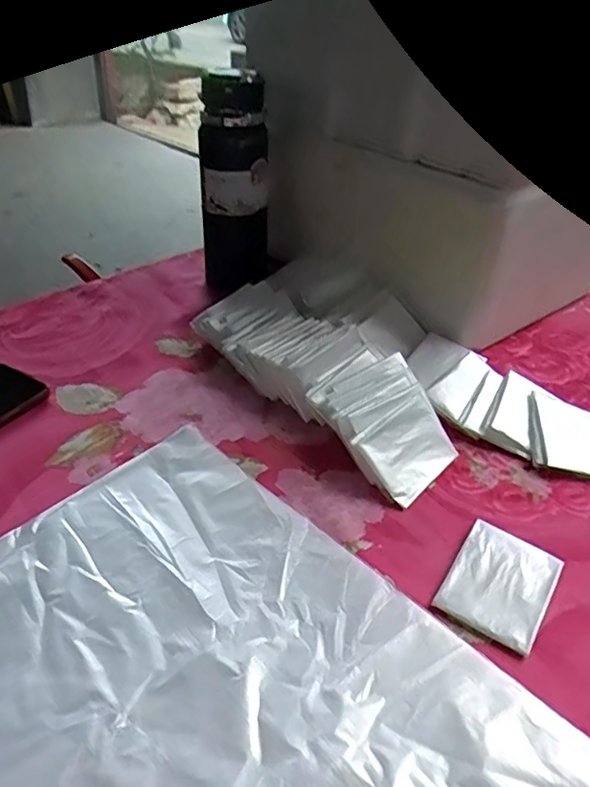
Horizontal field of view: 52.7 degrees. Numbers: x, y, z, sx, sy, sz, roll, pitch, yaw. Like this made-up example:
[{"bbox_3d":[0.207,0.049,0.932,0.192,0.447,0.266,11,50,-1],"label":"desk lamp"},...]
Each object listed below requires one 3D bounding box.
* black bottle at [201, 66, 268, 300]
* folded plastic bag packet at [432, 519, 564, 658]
[{"bbox_3d":[-0.069,-0.236,0.691,0.073,0.237,0.063,-1,36,-3],"label":"black bottle"},{"bbox_3d":[0.141,0.128,0.408,0.063,0.006,0.084,23,41,27],"label":"folded plastic bag packet"}]

